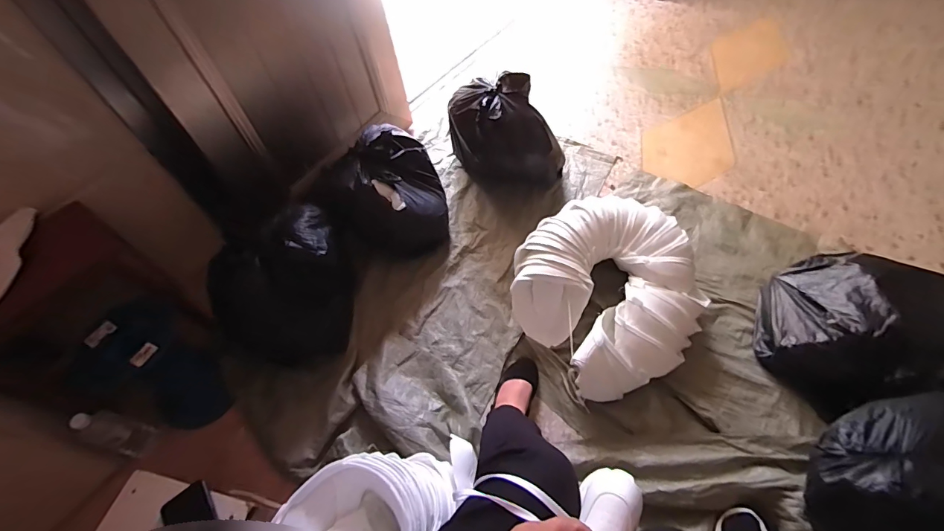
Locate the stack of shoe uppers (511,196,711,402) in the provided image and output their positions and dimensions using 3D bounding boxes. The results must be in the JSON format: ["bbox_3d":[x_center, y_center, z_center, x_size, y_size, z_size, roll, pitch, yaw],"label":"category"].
[{"bbox_3d":[0.353,0.055,1.075,0.458,0.174,0.472,-27,56,-15],"label":"stack of shoe uppers"}]

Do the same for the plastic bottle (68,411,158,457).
[{"bbox_3d":[-0.786,0.371,0.916,0.052,0.164,0.069,10,56,14],"label":"plastic bottle"}]

